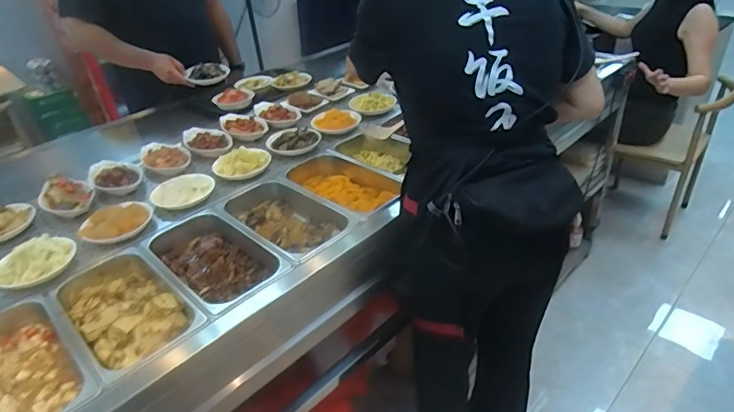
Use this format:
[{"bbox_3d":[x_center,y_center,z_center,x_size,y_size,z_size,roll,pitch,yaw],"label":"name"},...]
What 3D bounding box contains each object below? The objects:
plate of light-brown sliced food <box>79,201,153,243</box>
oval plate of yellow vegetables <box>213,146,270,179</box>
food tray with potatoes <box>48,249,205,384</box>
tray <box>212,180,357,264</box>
[{"bbox_3d":[-0.553,0.034,1.039,0.142,0.033,0.103,-28,39,-29],"label":"plate of light-brown sliced food"},{"bbox_3d":[-0.324,-0.116,1.213,0.146,0.045,0.109,-15,34,-12],"label":"oval plate of yellow vegetables"},{"bbox_3d":[-0.433,0.202,0.864,0.324,0.071,0.175,25,45,38],"label":"food tray with potatoes"},{"bbox_3d":[-0.176,0.042,1.066,0.186,0.084,0.336,-31,41,-32],"label":"tray"}]

